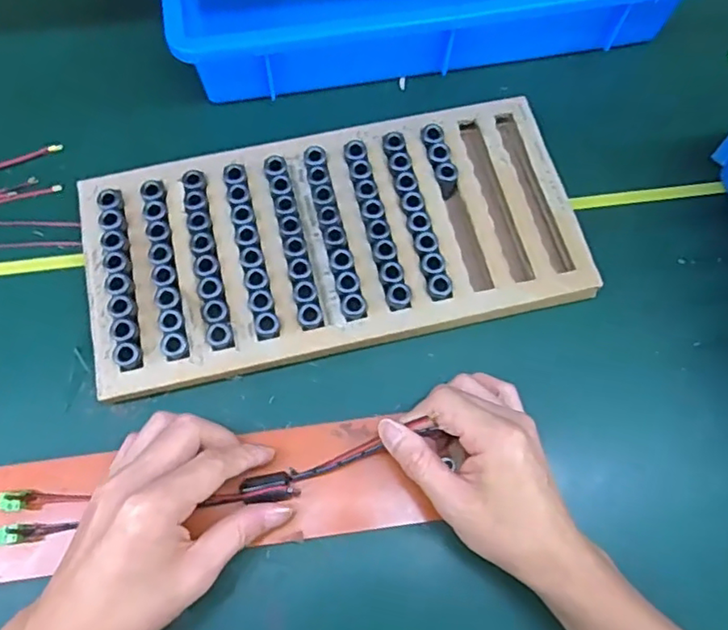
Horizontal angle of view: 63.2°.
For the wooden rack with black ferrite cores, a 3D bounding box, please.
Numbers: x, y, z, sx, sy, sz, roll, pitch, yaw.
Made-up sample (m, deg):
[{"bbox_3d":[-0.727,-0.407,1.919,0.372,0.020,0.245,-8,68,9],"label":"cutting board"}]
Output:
[{"bbox_3d":[-0.022,-0.059,0.451,0.357,0.033,0.175,-11,71,-5],"label":"wooden rack with black ferrite cores"}]

